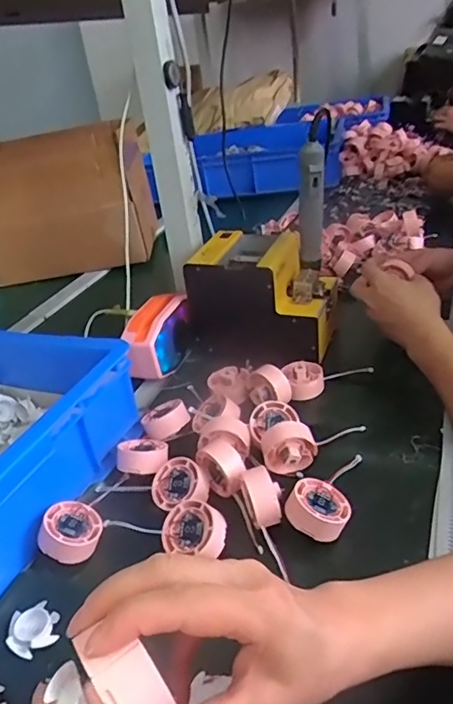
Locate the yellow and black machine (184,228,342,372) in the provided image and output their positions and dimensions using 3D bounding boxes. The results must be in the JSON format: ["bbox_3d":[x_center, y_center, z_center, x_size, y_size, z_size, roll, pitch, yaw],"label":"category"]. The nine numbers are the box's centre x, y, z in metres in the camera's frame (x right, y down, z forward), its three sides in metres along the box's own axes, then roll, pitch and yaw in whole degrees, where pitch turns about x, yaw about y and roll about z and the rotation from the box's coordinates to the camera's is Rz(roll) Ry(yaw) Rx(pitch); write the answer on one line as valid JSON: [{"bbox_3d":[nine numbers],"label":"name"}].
[{"bbox_3d":[0.057,-0.076,0.765,0.189,0.153,0.122,7,33,23],"label":"yellow and black machine"}]

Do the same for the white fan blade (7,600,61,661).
[{"bbox_3d":[-0.160,0.229,0.440,0.040,0.013,0.036,-21,33,-22],"label":"white fan blade"}]

